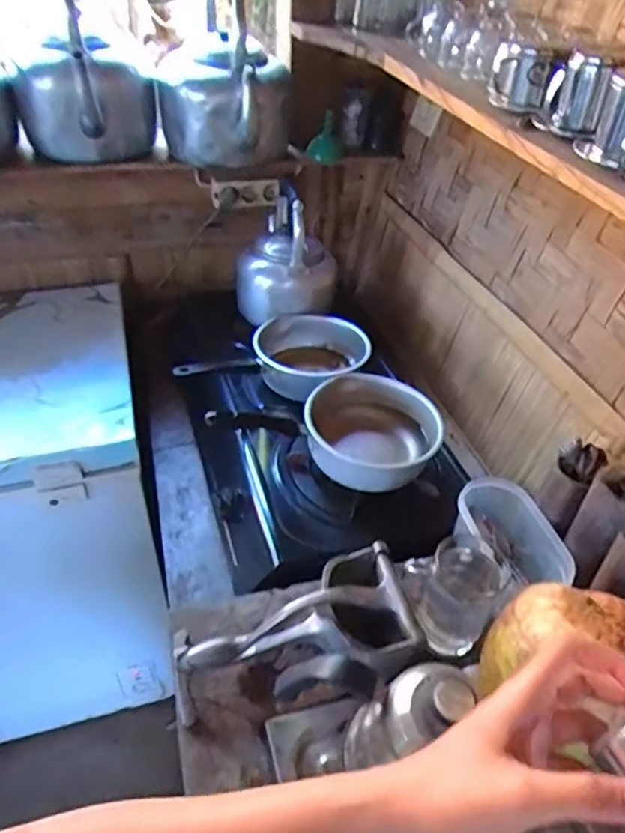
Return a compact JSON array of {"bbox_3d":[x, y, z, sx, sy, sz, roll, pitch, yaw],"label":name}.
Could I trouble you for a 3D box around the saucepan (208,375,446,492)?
[{"bbox_3d":[0.028,0.012,0.855,0.309,0.106,0.172,5,40,2],"label":"saucepan"}]

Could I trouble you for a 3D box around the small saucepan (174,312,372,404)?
[{"bbox_3d":[-0.069,-0.097,1.013,0.328,0.110,0.175,-9,42,-14],"label":"small saucepan"}]

